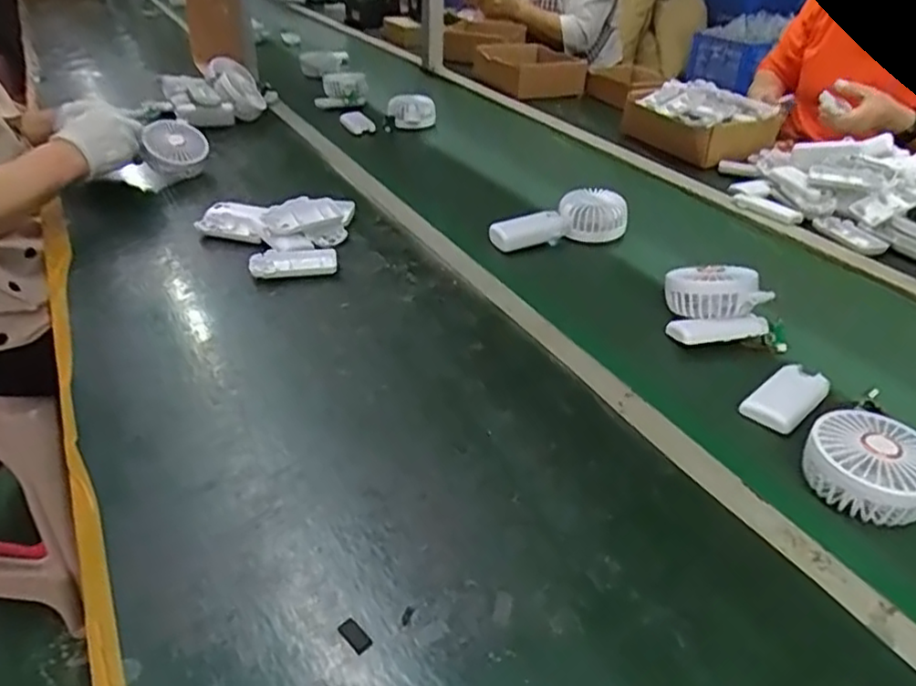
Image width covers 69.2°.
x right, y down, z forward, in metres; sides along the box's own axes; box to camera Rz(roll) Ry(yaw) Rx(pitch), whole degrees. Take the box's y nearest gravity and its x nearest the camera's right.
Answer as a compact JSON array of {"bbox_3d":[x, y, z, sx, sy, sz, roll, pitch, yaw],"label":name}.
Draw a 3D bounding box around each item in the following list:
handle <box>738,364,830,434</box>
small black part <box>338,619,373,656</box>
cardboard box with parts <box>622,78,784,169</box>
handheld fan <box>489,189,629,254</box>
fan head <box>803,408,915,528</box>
[{"bbox_3d":[0.291,0.048,0.587,0.085,0.012,0.044,-30,44,-32],"label":"handle"},{"bbox_3d":[-0.062,0.176,0.400,0.012,0.004,0.022,-32,45,-34],"label":"small black part"},{"bbox_3d":[0.405,-0.384,1.138,0.165,0.084,0.217,-19,40,-28],"label":"cardboard box with parts"},{"bbox_3d":[0.129,-0.158,0.853,0.185,0.051,0.058,-10,37,-10],"label":"handheld fan"},{"bbox_3d":[0.307,0.090,0.492,0.087,0.039,0.076,25,44,32],"label":"fan head"}]

